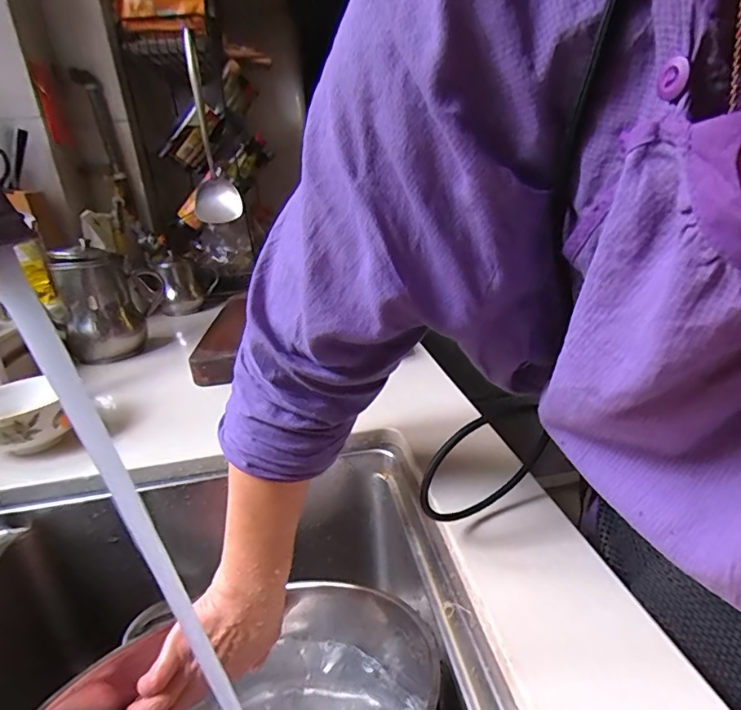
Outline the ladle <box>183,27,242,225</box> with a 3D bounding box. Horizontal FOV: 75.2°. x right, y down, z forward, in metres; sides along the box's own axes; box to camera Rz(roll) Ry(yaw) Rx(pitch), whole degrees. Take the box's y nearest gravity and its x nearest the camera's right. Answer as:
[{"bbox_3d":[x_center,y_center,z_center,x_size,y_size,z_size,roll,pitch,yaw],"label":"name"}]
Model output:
[{"bbox_3d":[-0.332,-0.442,0.960,0.078,0.345,0.068,-16,23,-26],"label":"ladle"}]

